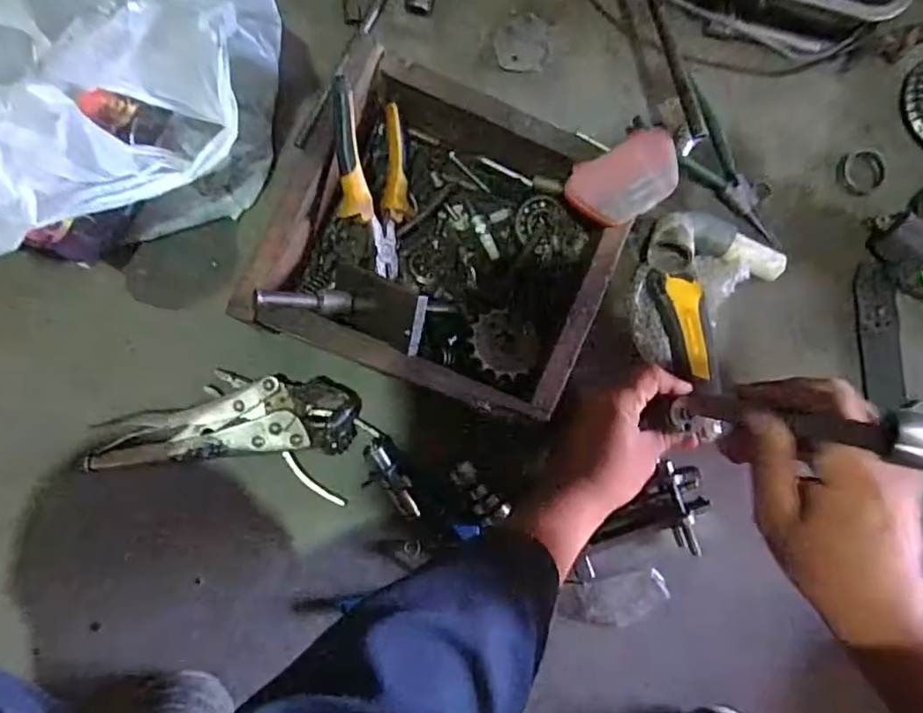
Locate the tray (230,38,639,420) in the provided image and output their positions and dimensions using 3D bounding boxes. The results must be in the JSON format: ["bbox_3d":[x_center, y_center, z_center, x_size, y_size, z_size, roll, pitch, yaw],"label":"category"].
[{"bbox_3d":[-0.004,-0.088,0.468,0.242,0.093,0.220,25,84,-1],"label":"tray"}]

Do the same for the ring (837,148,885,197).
[{"bbox_3d":[0.371,-0.170,0.545,0.047,0.005,0.040,-20,86,-5],"label":"ring"}]

